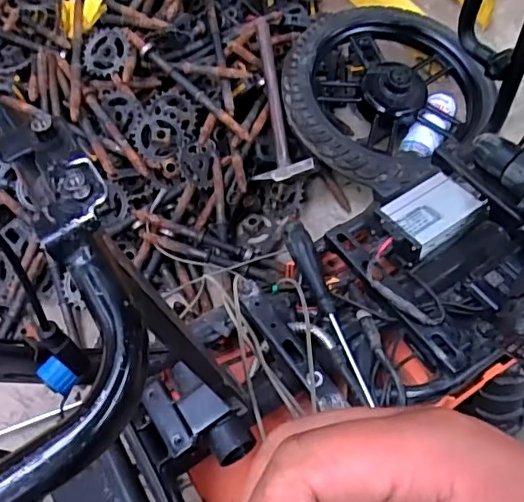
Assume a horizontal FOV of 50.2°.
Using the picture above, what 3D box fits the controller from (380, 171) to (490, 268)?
[{"bbox_3d":[0.192,-0.043,0.634,0.120,0.027,0.075,-32,61,-15],"label":"controller"}]

